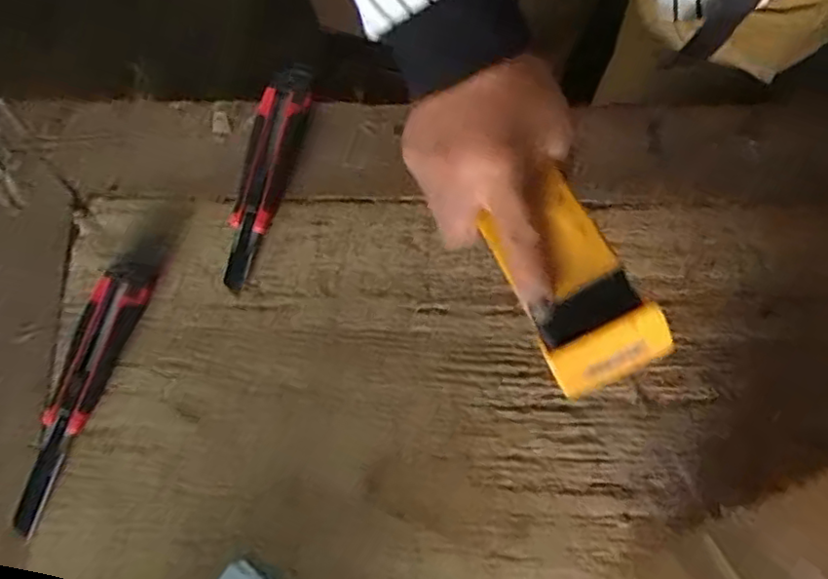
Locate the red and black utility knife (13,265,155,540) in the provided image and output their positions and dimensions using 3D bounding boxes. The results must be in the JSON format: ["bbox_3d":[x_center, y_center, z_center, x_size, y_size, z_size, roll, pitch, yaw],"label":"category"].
[{"bbox_3d":[-0.260,0.078,0.475,0.035,0.019,0.207,21,78,5],"label":"red and black utility knife"}]

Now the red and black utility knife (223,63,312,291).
[{"bbox_3d":[-0.121,-0.093,0.508,0.041,0.026,0.185,10,78,3],"label":"red and black utility knife"}]

